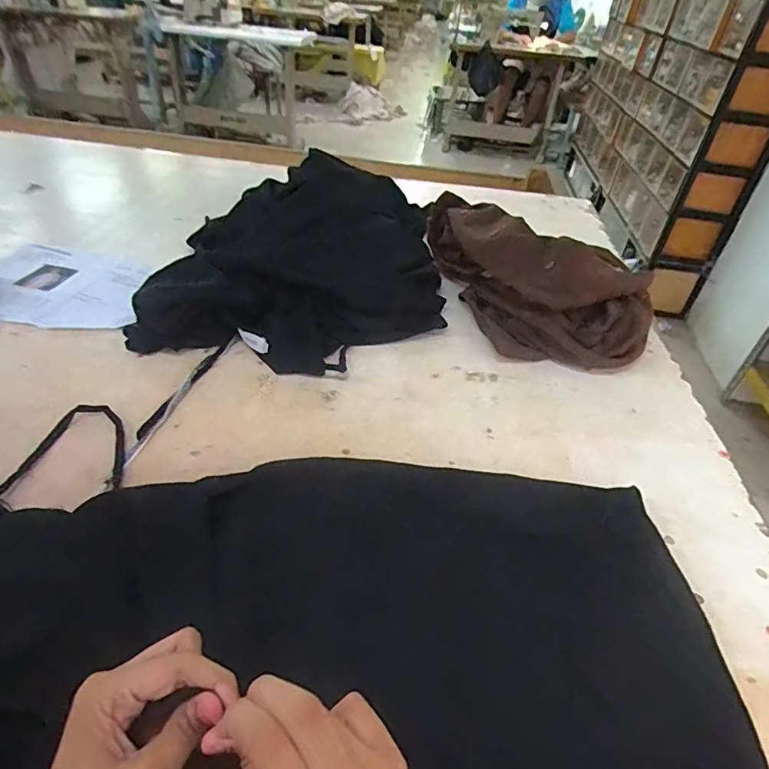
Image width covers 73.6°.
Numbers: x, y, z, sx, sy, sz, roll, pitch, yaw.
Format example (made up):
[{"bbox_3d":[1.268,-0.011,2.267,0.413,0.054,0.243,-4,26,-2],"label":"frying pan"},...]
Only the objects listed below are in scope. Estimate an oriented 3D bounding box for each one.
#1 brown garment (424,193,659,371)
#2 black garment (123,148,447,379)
[{"bbox_3d":[0.224,-0.188,0.794,0.243,0.115,0.396,-5,41,-13],"label":"brown garment"},{"bbox_3d":[-0.118,-0.198,0.756,0.399,0.140,0.393,11,40,5],"label":"black garment"}]

